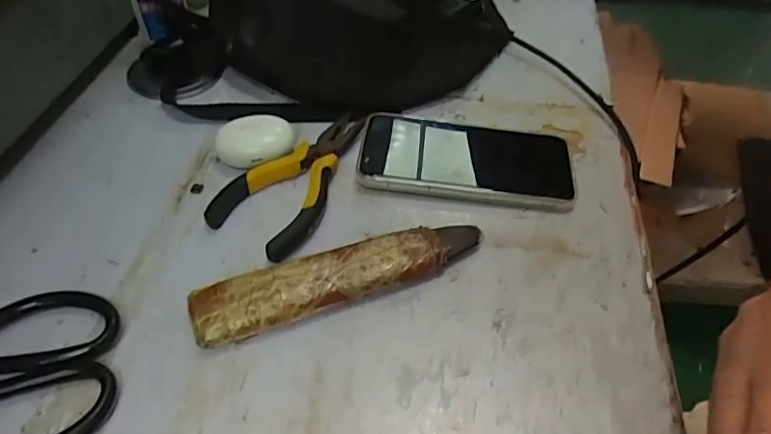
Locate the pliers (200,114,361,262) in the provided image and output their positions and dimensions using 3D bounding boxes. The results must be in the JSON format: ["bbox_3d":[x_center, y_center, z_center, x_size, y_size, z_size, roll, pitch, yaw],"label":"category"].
[{"bbox_3d":[-0.058,-0.034,0.404,0.072,0.018,0.151,27,53,20],"label":"pliers"}]

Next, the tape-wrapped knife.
[{"bbox_3d":[-0.024,0.038,0.339,0.186,0.017,0.036,-14,51,-15],"label":"tape-wrapped knife"}]

